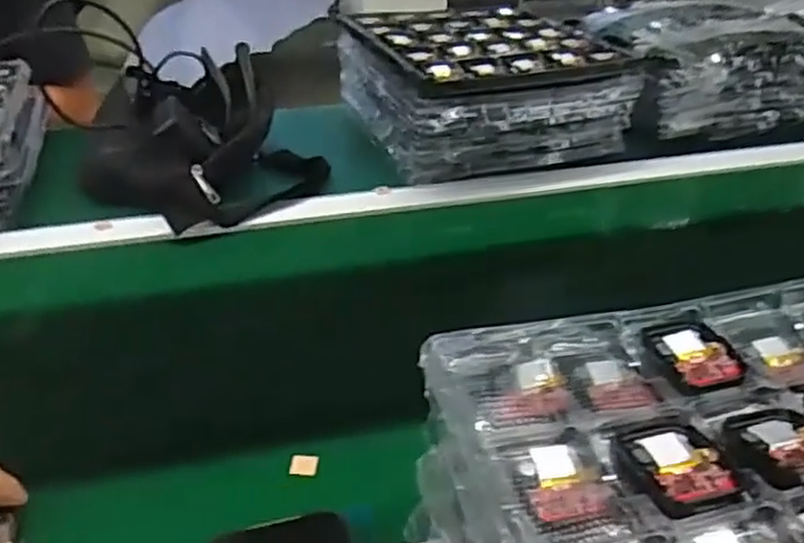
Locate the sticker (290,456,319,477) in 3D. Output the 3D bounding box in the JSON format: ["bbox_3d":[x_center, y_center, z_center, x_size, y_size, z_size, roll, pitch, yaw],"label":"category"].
[{"bbox_3d":[-0.063,0.125,0.491,0.017,0.005,0.013,5,56,-1],"label":"sticker"}]

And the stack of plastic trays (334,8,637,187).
[{"bbox_3d":[0.091,-0.230,0.935,0.277,0.121,0.261,-11,34,-18],"label":"stack of plastic trays"}]

